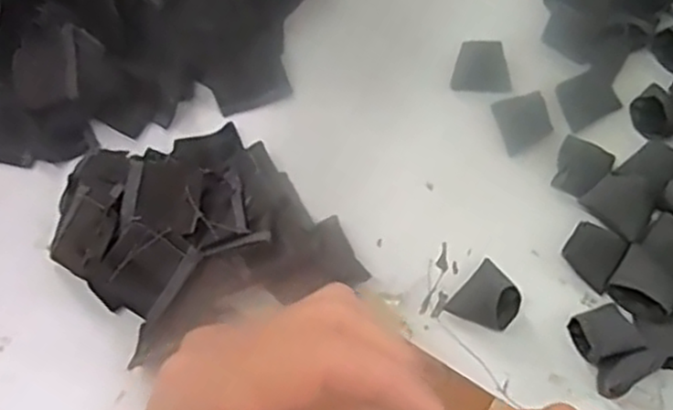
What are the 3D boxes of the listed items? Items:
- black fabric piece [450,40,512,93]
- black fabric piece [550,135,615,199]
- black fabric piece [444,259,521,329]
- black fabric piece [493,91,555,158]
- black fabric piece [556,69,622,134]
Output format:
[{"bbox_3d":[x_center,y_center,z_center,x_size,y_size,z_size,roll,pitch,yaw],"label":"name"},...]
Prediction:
[{"bbox_3d":[0.107,-0.101,0.532,0.041,0.024,0.034,10,64,6],"label":"black fabric piece"},{"bbox_3d":[0.165,-0.026,0.492,0.035,0.007,0.044,31,68,16],"label":"black fabric piece"},{"bbox_3d":[0.096,0.057,0.450,0.036,0.027,0.040,38,70,19],"label":"black fabric piece"},{"bbox_3d":[0.132,-0.058,0.511,0.036,0.005,0.040,-16,71,4],"label":"black fabric piece"},{"bbox_3d":[0.178,-0.075,0.518,0.045,0.004,0.035,-28,85,-16],"label":"black fabric piece"}]

